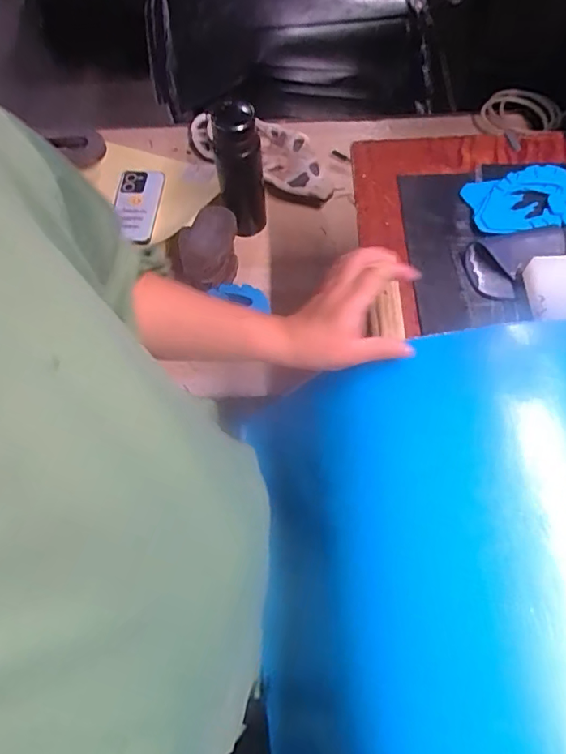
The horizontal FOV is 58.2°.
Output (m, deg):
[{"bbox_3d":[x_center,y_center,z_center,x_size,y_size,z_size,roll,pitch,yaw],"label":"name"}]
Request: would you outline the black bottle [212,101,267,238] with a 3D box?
[{"bbox_3d":[-0.069,-0.321,0.816,0.070,0.217,0.061,-9,65,-3],"label":"black bottle"}]

